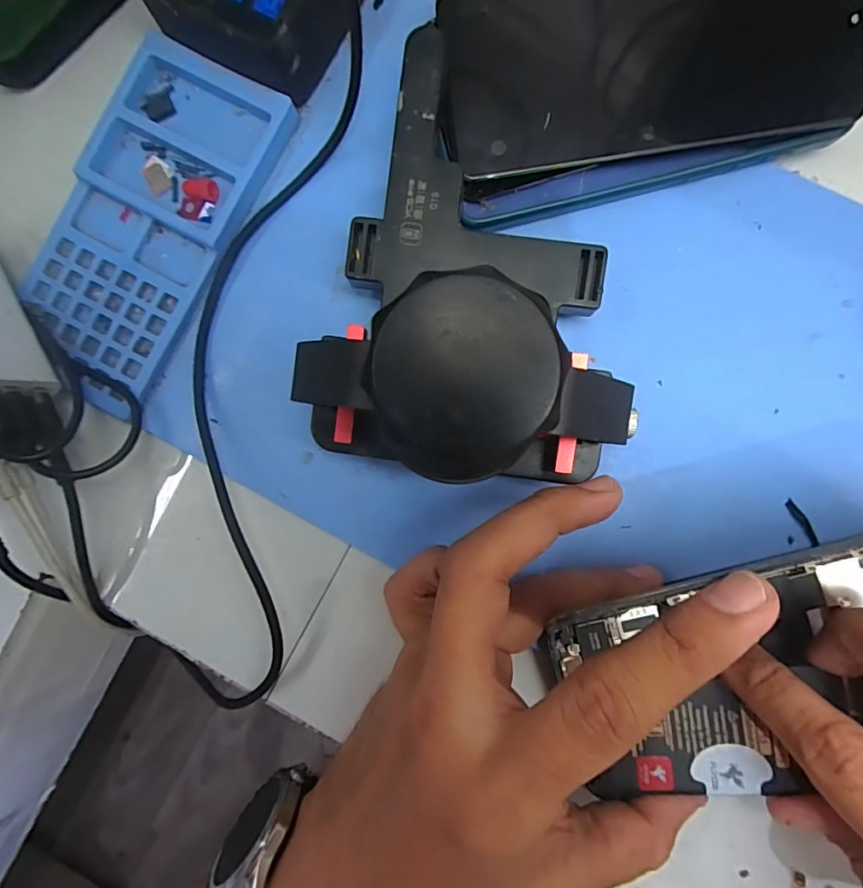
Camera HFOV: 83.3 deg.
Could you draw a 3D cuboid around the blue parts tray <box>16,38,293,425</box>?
[{"bbox_3d":[-0.124,-0.092,0.206,0.073,0.012,0.148,28,89,2],"label":"blue parts tray"}]

